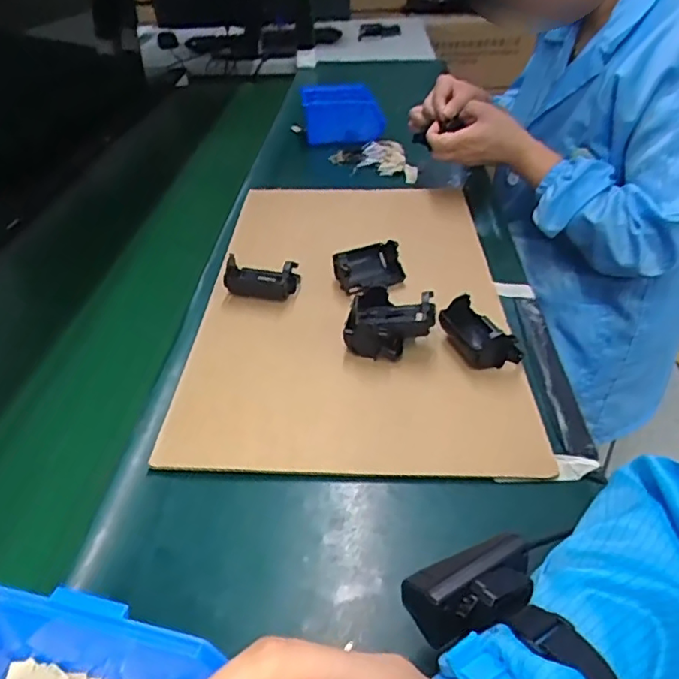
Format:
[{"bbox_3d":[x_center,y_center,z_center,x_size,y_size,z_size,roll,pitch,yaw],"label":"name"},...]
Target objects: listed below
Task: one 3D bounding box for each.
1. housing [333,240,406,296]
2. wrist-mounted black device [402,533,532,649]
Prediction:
[{"bbox_3d":[0.032,-0.078,0.642,0.071,0.036,0.054,-26,42,-28],"label":"housing"},{"bbox_3d":[0.072,0.127,0.307,0.072,0.020,0.041,-18,42,-19],"label":"wrist-mounted black device"}]

